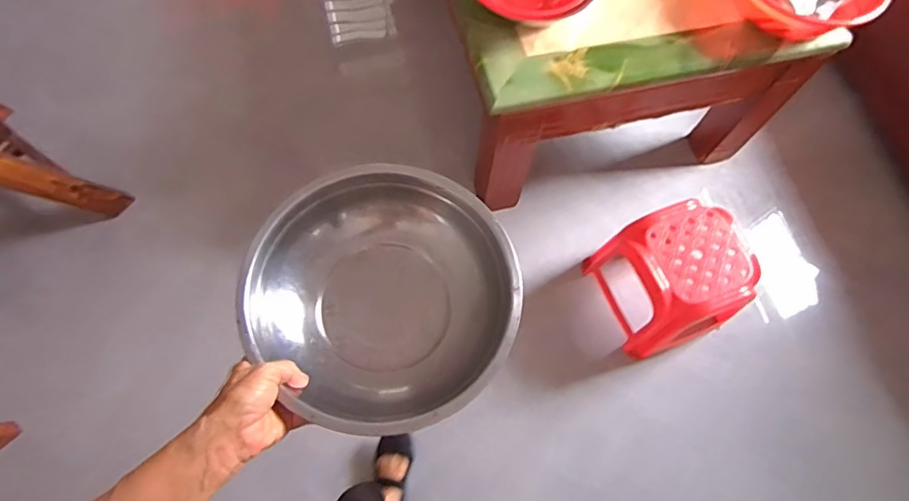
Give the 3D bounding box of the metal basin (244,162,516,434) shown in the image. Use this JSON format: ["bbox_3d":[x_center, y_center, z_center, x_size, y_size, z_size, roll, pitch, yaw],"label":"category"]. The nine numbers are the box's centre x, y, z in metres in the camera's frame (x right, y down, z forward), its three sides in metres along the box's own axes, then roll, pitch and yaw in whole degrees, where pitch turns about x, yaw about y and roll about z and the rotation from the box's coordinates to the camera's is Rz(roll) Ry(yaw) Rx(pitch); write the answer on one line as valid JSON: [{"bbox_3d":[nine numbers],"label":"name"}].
[{"bbox_3d":[-0.070,0.048,0.541,0.253,0.080,0.245,4,68,-1],"label":"metal basin"}]

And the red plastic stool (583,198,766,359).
[{"bbox_3d":[0.512,0.066,1.260,0.267,0.244,0.280,-21,70,-10],"label":"red plastic stool"}]

